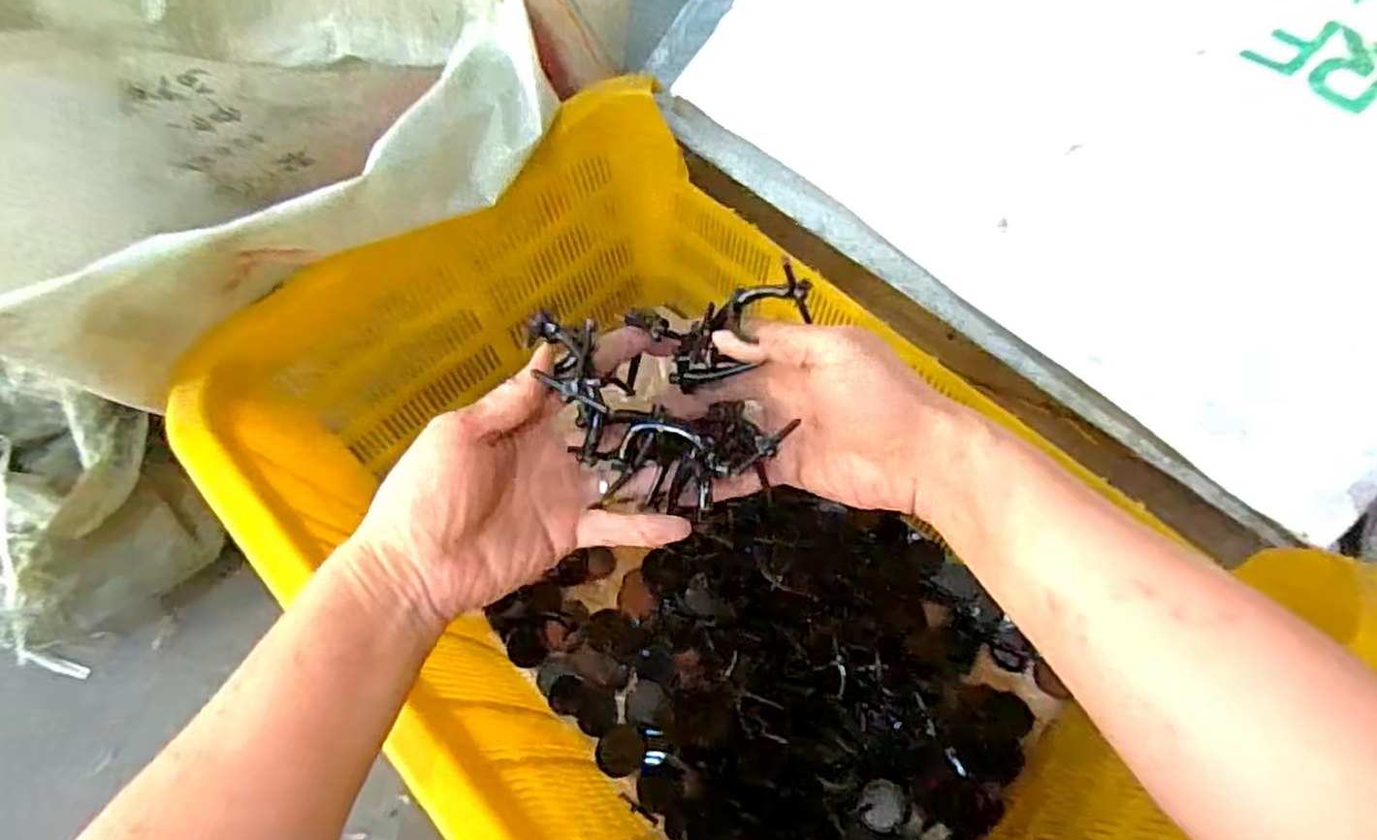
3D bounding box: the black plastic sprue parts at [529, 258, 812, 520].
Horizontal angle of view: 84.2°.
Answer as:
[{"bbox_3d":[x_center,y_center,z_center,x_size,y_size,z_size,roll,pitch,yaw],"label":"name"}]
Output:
[{"bbox_3d":[-0.005,-0.012,0.349,0.119,0.074,0.088,-8,61,-1],"label":"black plastic sprue parts"}]

